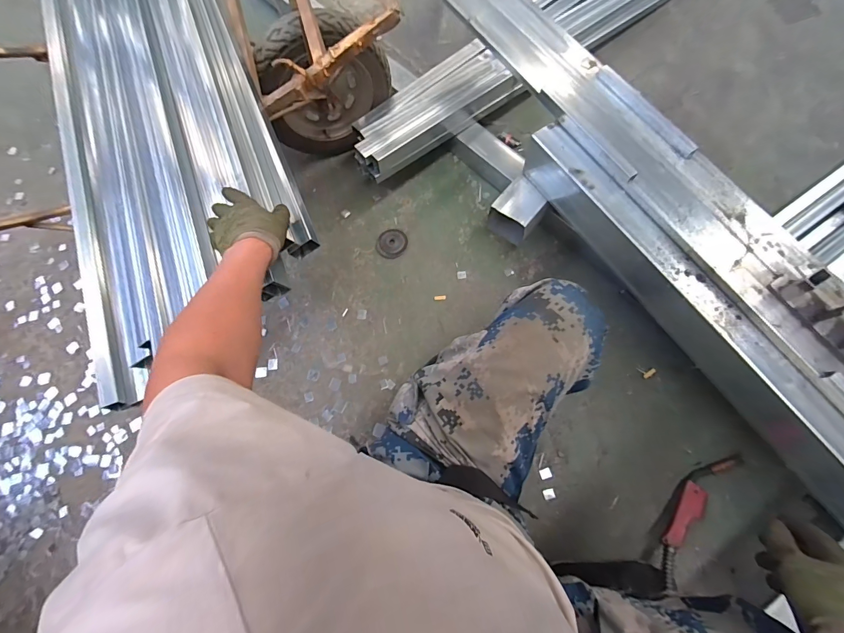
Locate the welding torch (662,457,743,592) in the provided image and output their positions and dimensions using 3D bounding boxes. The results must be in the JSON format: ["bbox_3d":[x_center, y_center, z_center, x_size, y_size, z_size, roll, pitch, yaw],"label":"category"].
[{"bbox_3d":[0.576,0.410,0.778,0.062,0.051,0.318,35,79,14],"label":"welding torch"}]

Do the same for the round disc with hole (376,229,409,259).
[{"bbox_3d":[-0.085,-0.212,1.074,0.084,0.022,0.091,-1,72,4],"label":"round disc with hole"}]

